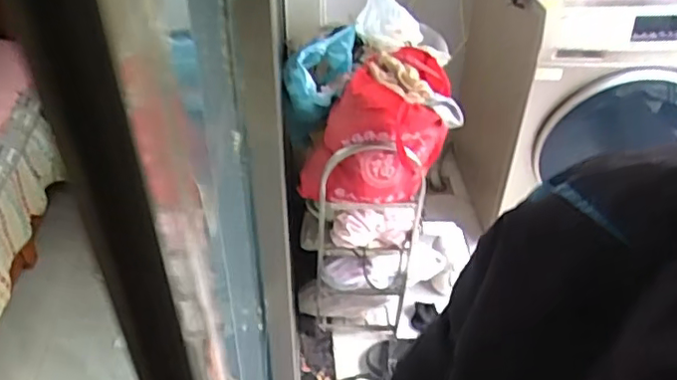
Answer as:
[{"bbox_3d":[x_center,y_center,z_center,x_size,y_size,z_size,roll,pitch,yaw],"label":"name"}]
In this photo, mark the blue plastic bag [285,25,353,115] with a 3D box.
[{"bbox_3d":[-0.043,-0.271,1.380,0.156,0.126,0.189,2,39,-1],"label":"blue plastic bag"}]

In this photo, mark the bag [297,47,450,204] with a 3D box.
[{"bbox_3d":[0.077,-0.135,1.359,0.308,0.282,0.239,2,39,-1],"label":"bag"}]

